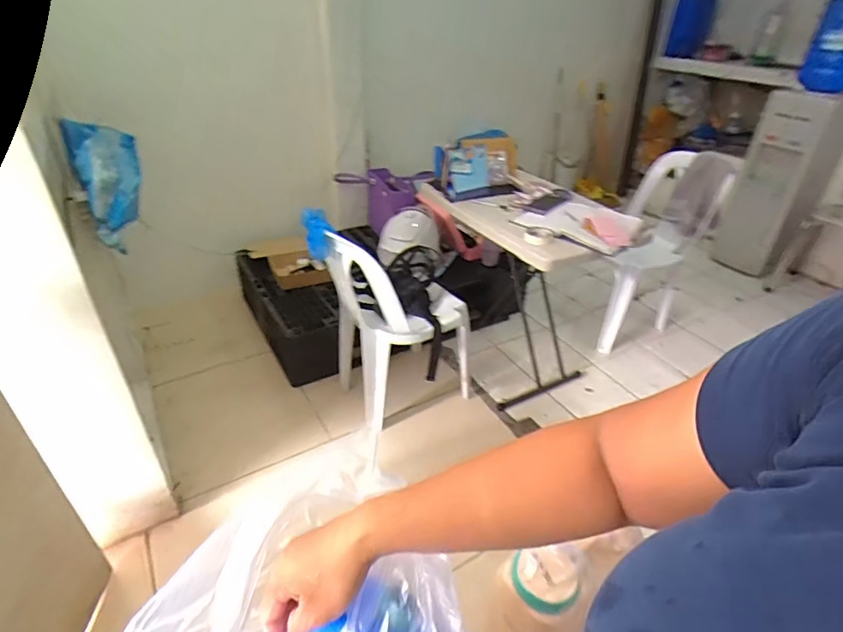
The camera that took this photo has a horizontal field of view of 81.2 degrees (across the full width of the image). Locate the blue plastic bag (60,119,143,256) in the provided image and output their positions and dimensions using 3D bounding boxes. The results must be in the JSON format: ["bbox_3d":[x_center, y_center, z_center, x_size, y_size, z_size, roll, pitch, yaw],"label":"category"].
[{"bbox_3d":[-0.912,-0.367,1.455,0.067,0.393,0.213,12,29,16],"label":"blue plastic bag"}]

